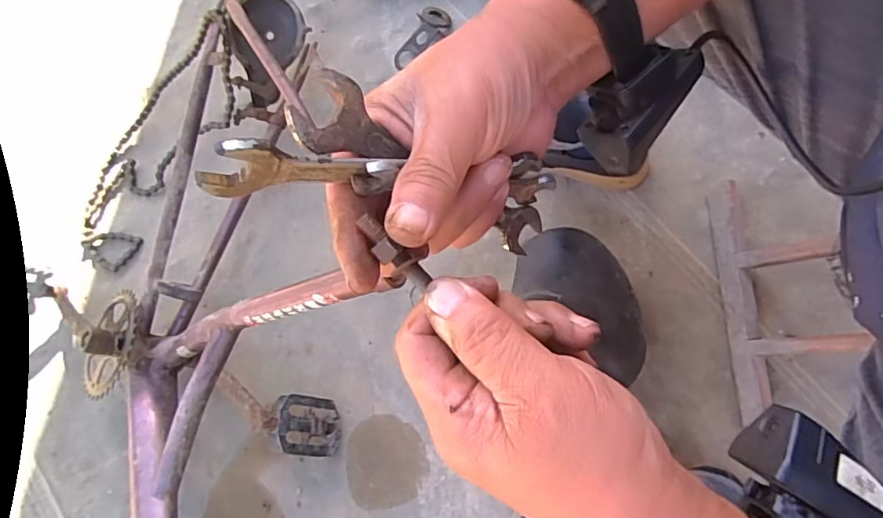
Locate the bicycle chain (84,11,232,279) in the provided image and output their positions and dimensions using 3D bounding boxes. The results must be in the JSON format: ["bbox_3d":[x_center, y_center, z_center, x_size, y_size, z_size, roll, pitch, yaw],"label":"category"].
[{"bbox_3d":[-0.388,-0.171,0.746,0.380,0.073,0.183,-46,77,17],"label":"bicycle chain"}]

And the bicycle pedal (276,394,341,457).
[{"bbox_3d":[-0.164,0.203,0.661,0.021,0.088,0.068,-17,63,37],"label":"bicycle pedal"}]

